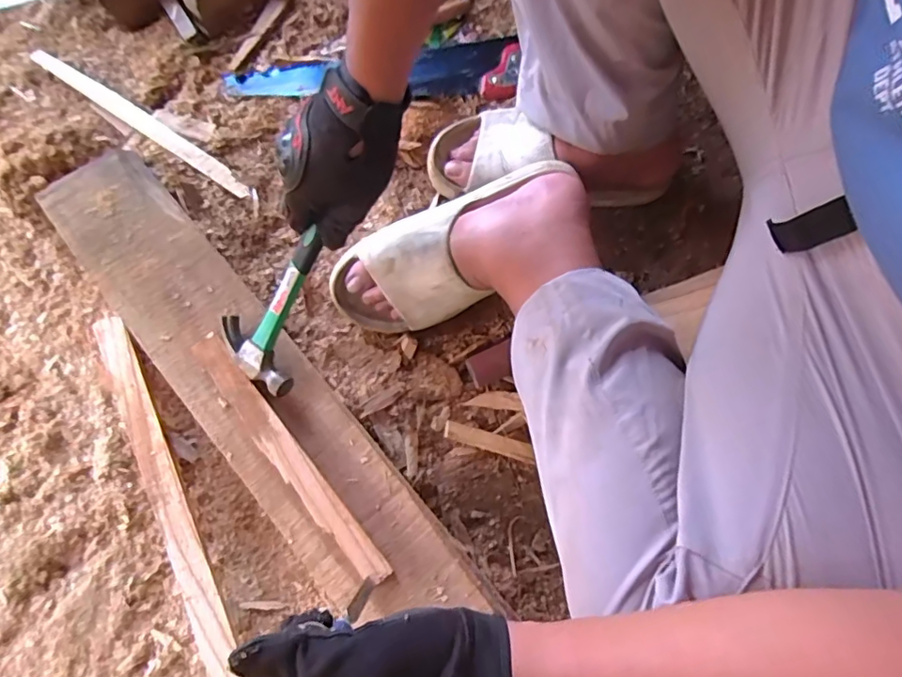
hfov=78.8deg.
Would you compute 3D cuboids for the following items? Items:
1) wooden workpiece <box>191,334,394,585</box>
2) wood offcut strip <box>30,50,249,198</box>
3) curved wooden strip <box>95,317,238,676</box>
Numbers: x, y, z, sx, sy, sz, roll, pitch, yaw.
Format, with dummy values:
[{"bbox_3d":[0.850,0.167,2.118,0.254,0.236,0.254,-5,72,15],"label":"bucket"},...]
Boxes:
[{"bbox_3d":[-0.161,0.114,0.540,0.032,0.018,0.292,-39,80,-10],"label":"wooden workpiece"},{"bbox_3d":[-0.388,-0.272,0.685,0.347,0.011,0.026,33,79,9],"label":"wood offcut strip"},{"bbox_3d":[-0.244,0.295,0.559,0.045,0.026,0.700,-26,77,-5],"label":"curved wooden strip"}]

